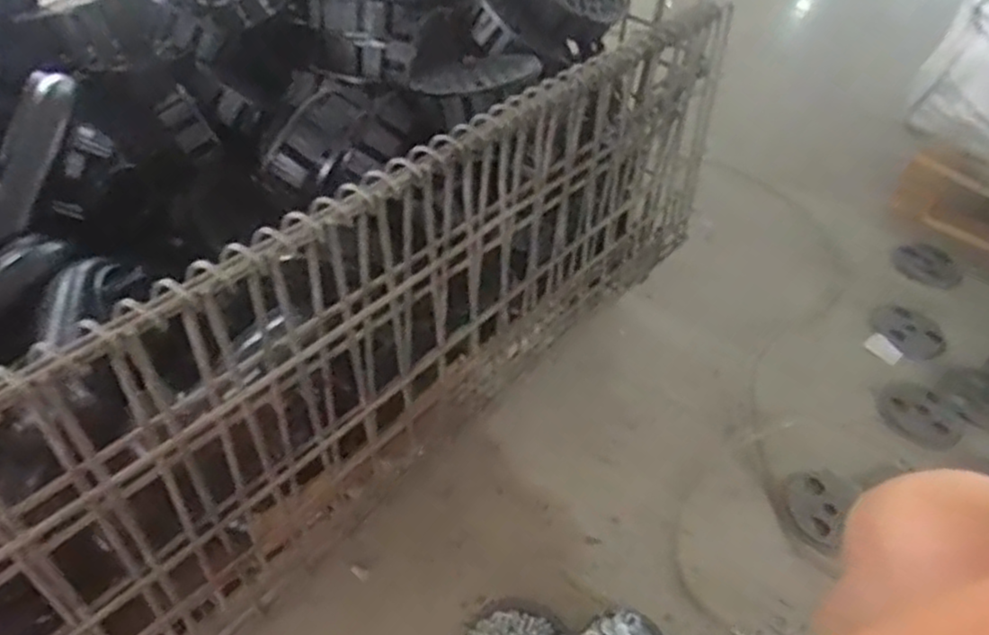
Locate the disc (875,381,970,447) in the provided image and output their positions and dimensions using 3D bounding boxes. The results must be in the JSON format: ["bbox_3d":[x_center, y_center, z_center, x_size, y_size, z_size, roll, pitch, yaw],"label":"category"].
[{"bbox_3d":[0.661,0.150,1.116,0.102,0.019,0.121,-12,47,-16],"label":"disc"}]

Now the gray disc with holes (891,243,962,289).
[{"bbox_3d":[0.832,-0.102,1.382,0.122,0.011,0.122,2,45,-2],"label":"gray disc with holes"}]

